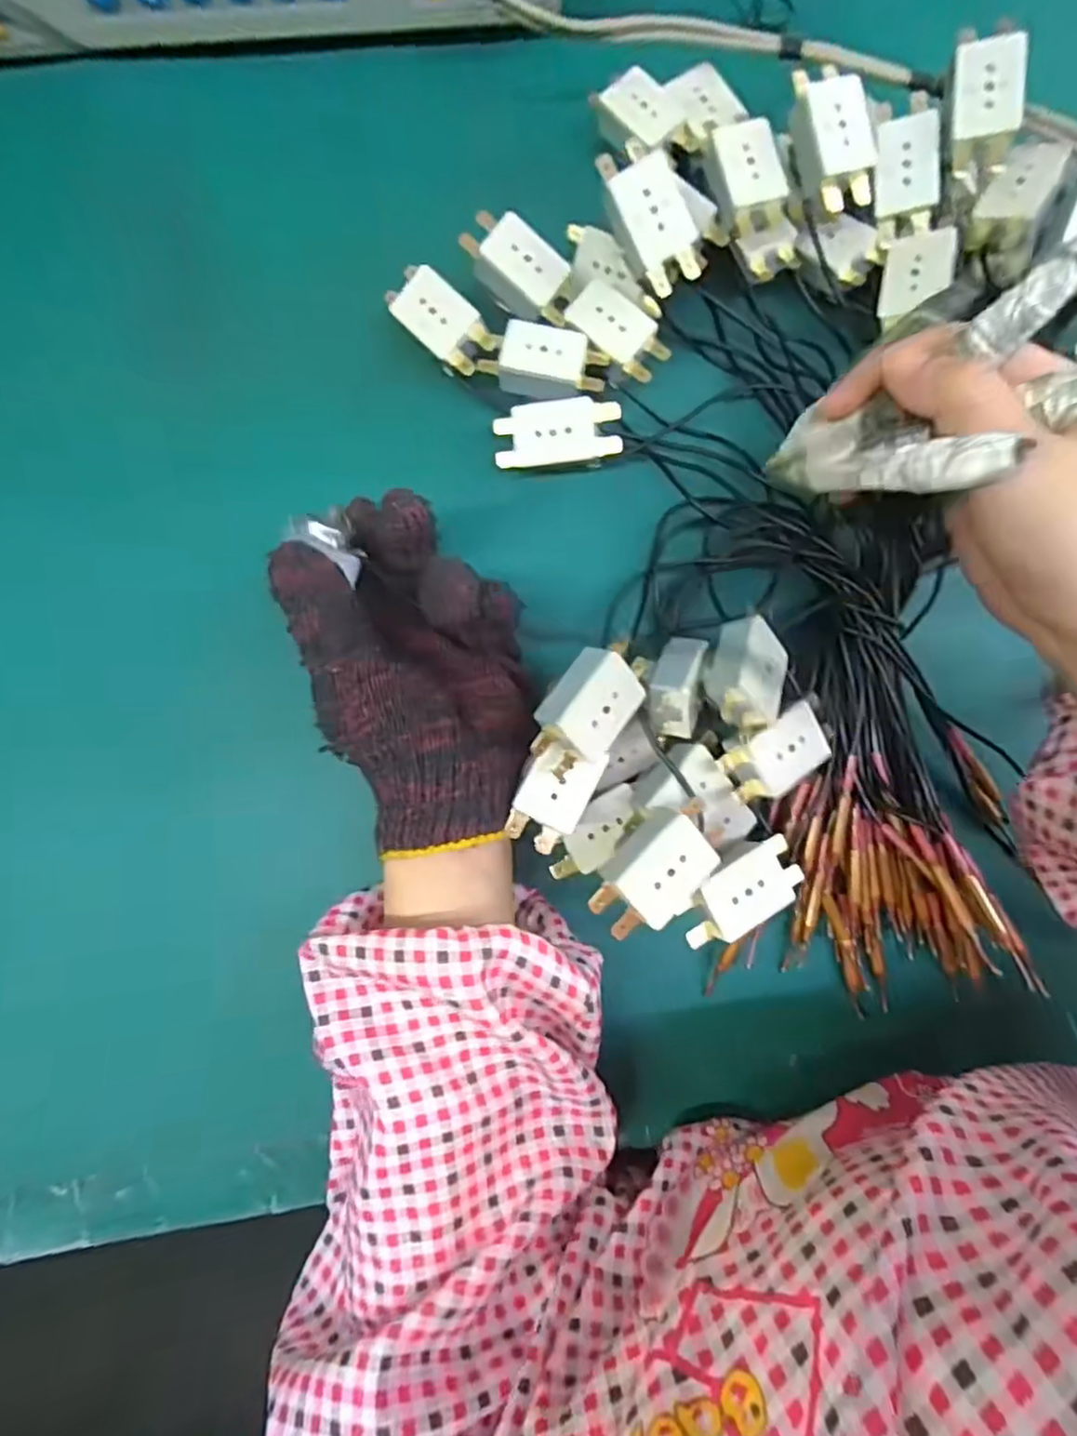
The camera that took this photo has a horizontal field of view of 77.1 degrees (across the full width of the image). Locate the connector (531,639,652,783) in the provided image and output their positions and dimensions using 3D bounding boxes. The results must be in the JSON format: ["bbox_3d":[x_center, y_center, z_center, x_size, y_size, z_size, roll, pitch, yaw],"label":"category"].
[{"bbox_3d":[0.020,-0.004,0.266,0.030,0.016,0.053,39,79,-30],"label":"connector"}]

